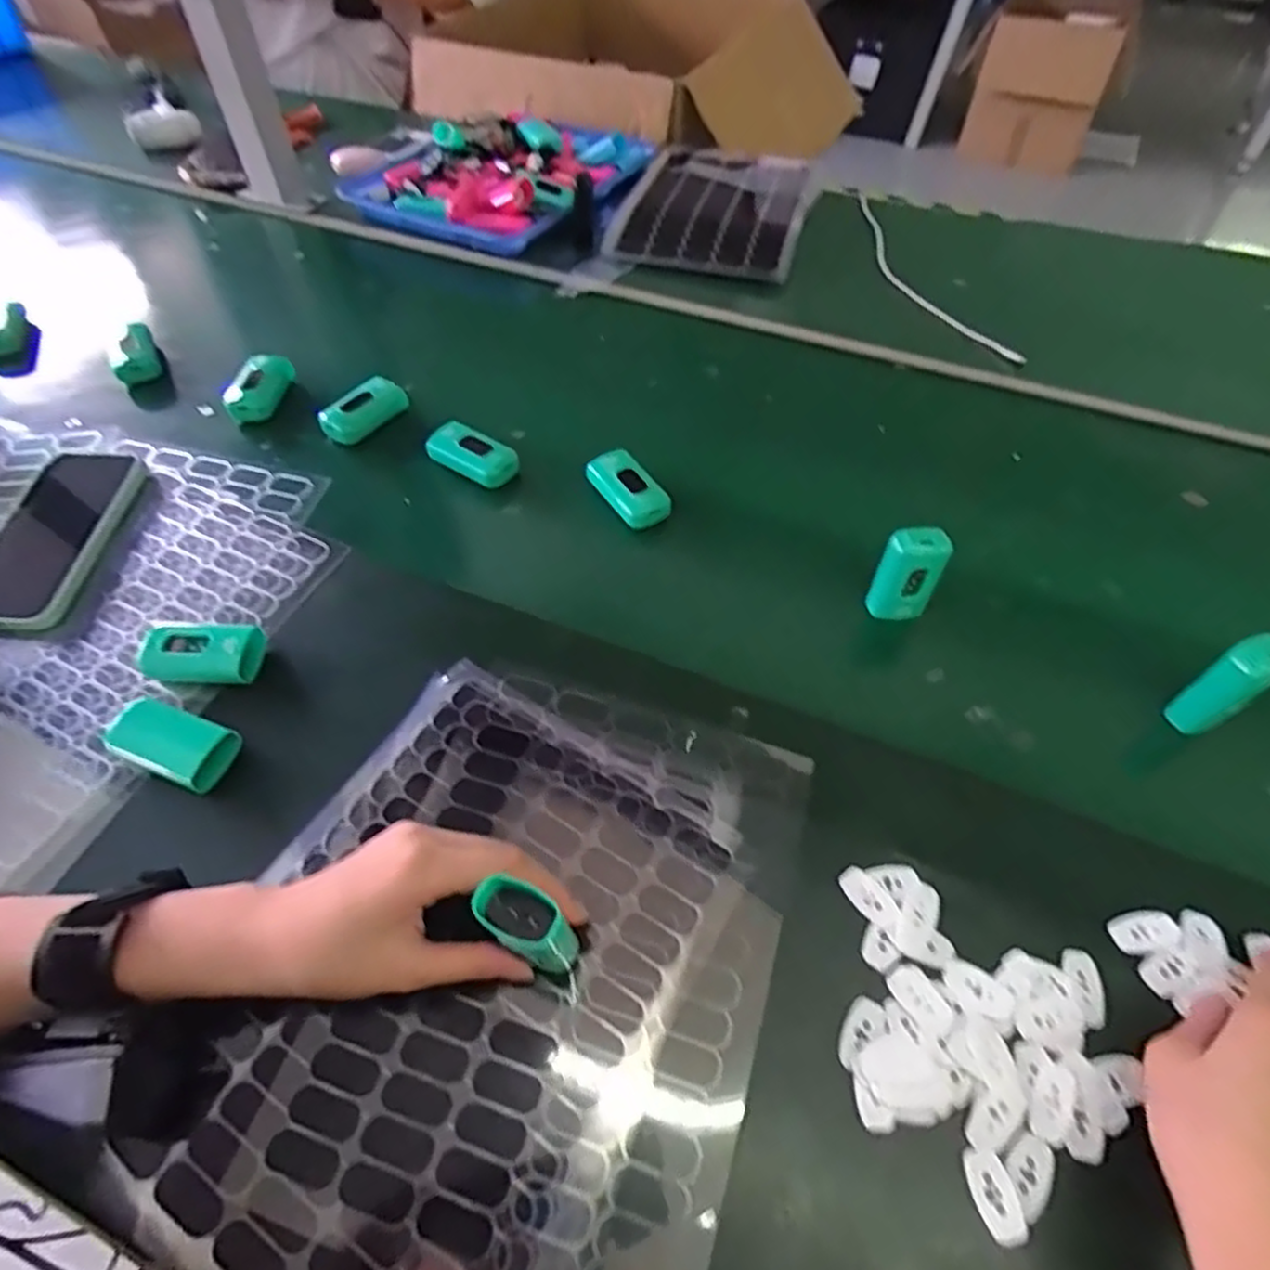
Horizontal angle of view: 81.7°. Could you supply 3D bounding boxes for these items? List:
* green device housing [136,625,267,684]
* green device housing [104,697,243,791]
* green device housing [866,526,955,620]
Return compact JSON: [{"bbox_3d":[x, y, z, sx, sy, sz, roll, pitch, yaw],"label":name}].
[{"bbox_3d":[-0.267,0.009,0.451,0.070,0.021,0.033,3,53,2],"label":"green device housing"},{"bbox_3d":[-0.262,0.061,0.414,0.074,0.021,0.035,17,55,12],"label":"green device housing"},{"bbox_3d":[0.174,-0.038,0.471,0.041,0.068,0.017,-6,53,-5],"label":"green device housing"}]

